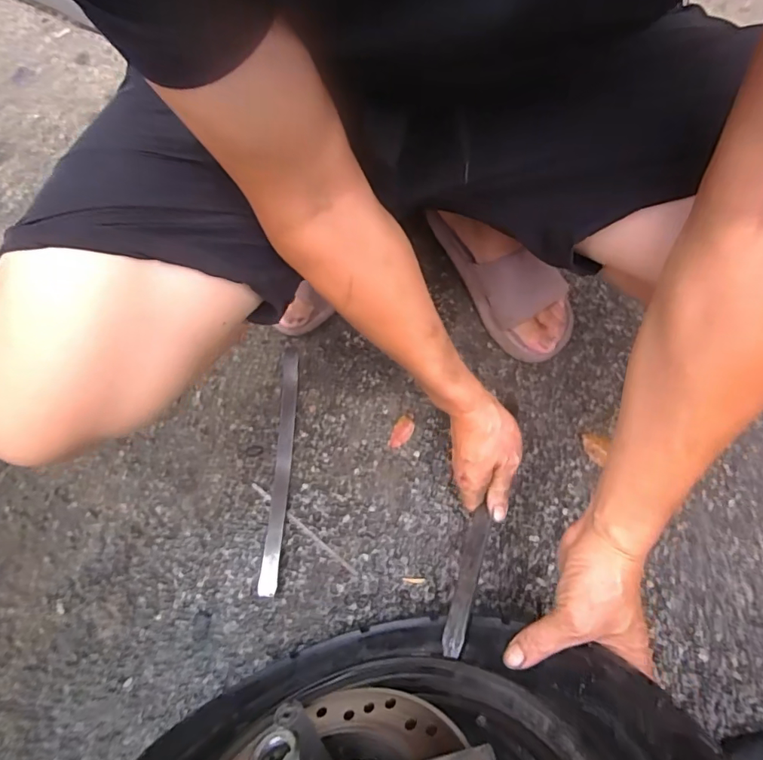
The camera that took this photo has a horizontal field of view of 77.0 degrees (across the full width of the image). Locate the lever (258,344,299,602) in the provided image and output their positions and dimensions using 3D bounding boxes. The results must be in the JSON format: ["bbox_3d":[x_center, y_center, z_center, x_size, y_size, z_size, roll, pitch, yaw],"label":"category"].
[{"bbox_3d":[-0.117,0.097,0.559,0.020,0.021,0.279,1,68,3],"label":"lever"}]

